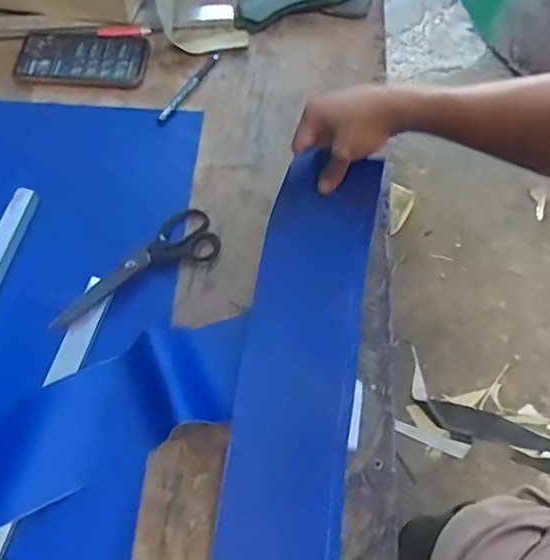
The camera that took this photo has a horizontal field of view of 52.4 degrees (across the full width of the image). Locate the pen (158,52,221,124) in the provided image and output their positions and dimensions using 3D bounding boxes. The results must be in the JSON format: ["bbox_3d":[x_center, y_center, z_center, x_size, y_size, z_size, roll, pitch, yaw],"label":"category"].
[{"bbox_3d":[-0.108,-0.245,0.708,0.015,0.010,0.132,29,68,12],"label":"pen"}]

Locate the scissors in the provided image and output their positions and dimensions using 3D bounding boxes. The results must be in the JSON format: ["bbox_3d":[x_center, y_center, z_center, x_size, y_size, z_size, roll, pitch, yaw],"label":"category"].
[{"bbox_3d":[-0.151,-0.013,0.596,0.191,0.010,0.065,-30,69,-14],"label":"scissors"}]

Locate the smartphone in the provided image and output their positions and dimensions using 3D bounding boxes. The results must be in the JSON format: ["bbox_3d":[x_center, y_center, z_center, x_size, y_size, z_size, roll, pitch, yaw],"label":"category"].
[{"bbox_3d":[-0.250,-0.291,0.724,0.170,0.015,0.088,8,65,2],"label":"smartphone"}]

